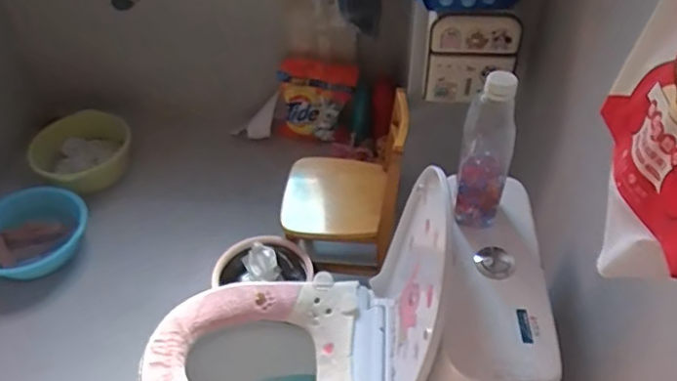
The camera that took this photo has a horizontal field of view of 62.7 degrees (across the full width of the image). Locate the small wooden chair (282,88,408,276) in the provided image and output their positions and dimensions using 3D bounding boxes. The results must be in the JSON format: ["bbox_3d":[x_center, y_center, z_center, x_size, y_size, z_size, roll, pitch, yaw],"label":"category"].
[{"bbox_3d":[0.001,-0.013,1.616,0.353,0.533,0.309,3,46,4],"label":"small wooden chair"}]

